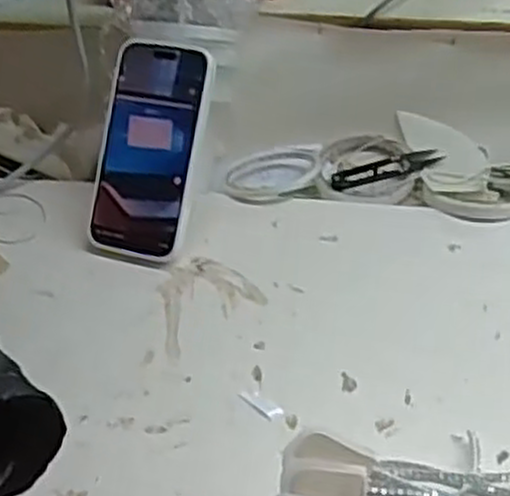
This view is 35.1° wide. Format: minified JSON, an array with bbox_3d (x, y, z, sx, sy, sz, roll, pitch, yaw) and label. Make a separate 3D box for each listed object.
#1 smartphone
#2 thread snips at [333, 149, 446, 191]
[{"bbox_3d":[-0.082,-0.076,0.627,0.083,0.167,0.010,11,2,18],"label":"smartphone"},{"bbox_3d":[0.114,-0.070,0.700,0.098,0.006,0.025,-16,42,-10],"label":"thread snips"}]

